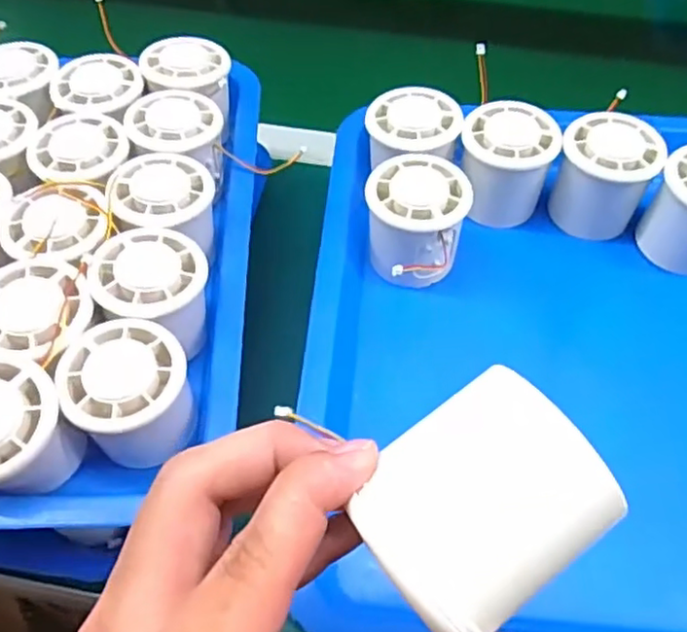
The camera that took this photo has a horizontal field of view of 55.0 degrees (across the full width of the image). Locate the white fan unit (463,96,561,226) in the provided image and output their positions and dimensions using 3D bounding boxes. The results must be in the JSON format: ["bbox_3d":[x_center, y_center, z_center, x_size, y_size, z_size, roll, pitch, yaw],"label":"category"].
[{"bbox_3d":[0.098,-0.092,0.404,0.053,0.053,0.052,10,55,6],"label":"white fan unit"}]

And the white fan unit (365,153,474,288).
[{"bbox_3d":[0.041,-0.053,0.377,0.055,0.051,0.054,0,54,-1],"label":"white fan unit"}]

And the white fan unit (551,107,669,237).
[{"bbox_3d":[0.156,-0.084,0.397,0.053,0.054,0.049,26,58,17],"label":"white fan unit"}]

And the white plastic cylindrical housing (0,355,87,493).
[{"bbox_3d":[-0.154,0.050,0.296,0.053,0.039,0.057,0,54,-1],"label":"white plastic cylindrical housing"}]

